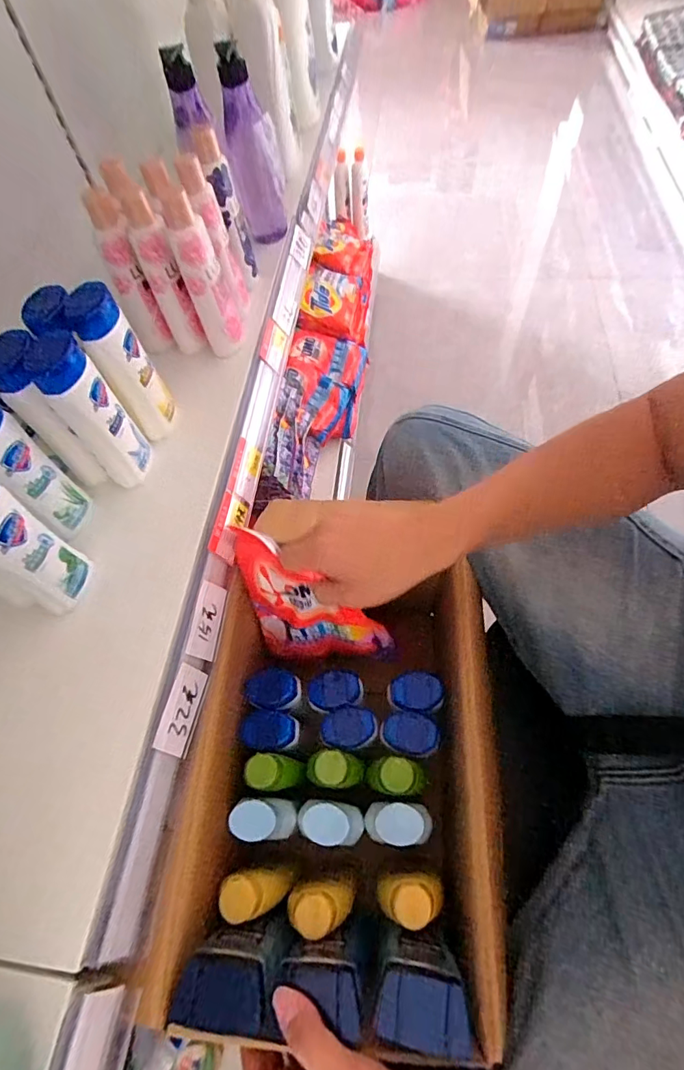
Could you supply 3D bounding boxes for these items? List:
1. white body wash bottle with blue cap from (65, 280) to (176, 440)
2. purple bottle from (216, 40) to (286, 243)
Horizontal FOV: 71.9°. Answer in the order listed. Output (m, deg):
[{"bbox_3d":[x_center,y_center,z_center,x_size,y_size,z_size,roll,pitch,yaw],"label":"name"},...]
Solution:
[{"bbox_3d":[-0.216,-0.167,0.472,0.044,0.141,0.058,8,61,9],"label":"white body wash bottle with blue cap"},{"bbox_3d":[-0.120,-0.521,0.642,0.062,0.206,0.054,-10,60,-1],"label":"purple bottle"}]

